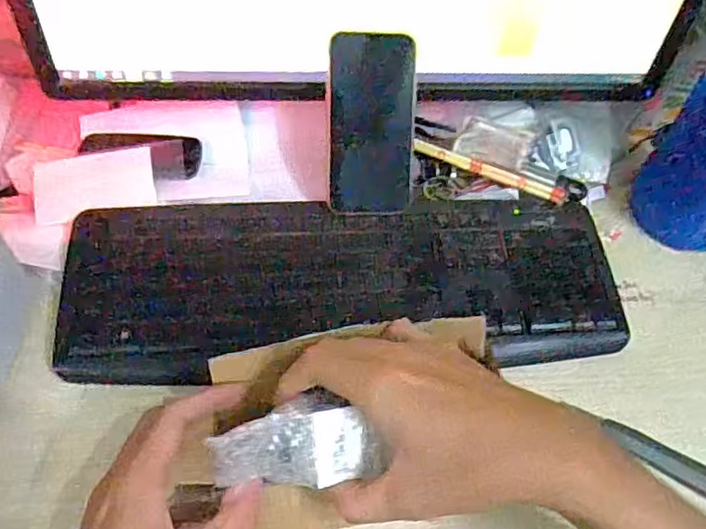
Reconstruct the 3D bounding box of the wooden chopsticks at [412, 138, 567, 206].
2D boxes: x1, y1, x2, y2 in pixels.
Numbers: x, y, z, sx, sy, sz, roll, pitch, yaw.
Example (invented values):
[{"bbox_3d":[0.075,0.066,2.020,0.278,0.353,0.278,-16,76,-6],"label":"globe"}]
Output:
[{"bbox_3d":[0.127,-0.087,0.555,0.145,0.010,0.013,22,62,8],"label":"wooden chopsticks"}]

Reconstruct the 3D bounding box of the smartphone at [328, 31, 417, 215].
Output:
[{"bbox_3d":[0.016,-0.117,0.500,0.073,0.012,0.146,-1,106,-5],"label":"smartphone"}]

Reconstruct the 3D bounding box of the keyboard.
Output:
[{"bbox_3d":[-0.001,0.007,0.480,0.444,0.026,0.146,-2,62,-5],"label":"keyboard"}]

